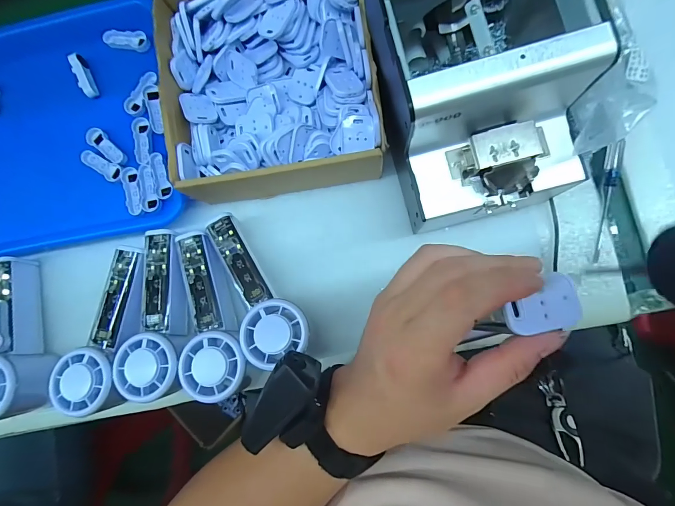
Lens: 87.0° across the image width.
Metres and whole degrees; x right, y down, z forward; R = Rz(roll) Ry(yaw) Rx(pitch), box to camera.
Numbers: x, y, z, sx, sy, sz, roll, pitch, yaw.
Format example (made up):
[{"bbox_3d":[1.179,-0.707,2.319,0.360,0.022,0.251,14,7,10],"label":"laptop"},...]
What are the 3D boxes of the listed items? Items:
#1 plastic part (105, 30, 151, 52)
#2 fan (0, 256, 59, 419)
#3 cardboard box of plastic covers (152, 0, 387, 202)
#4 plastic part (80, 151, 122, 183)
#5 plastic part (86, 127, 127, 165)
[{"bbox_3d":[-0.237,-0.240,0.402,0.049,0.015,0.017,9,86,7],"label":"plastic part"},{"bbox_3d":[-0.321,0.082,0.354,0.053,0.054,0.155,-16,70,5],"label":"fan"},{"bbox_3d":[-0.062,-0.162,0.339,0.189,0.059,0.207,-7,84,6],"label":"cardboard box of plastic covers"},{"bbox_3d":[-0.253,-0.093,0.382,0.047,0.010,0.018,29,89,8],"label":"plastic part"},{"bbox_3d":[-0.249,-0.115,0.382,0.048,0.010,0.016,41,91,8],"label":"plastic part"}]

